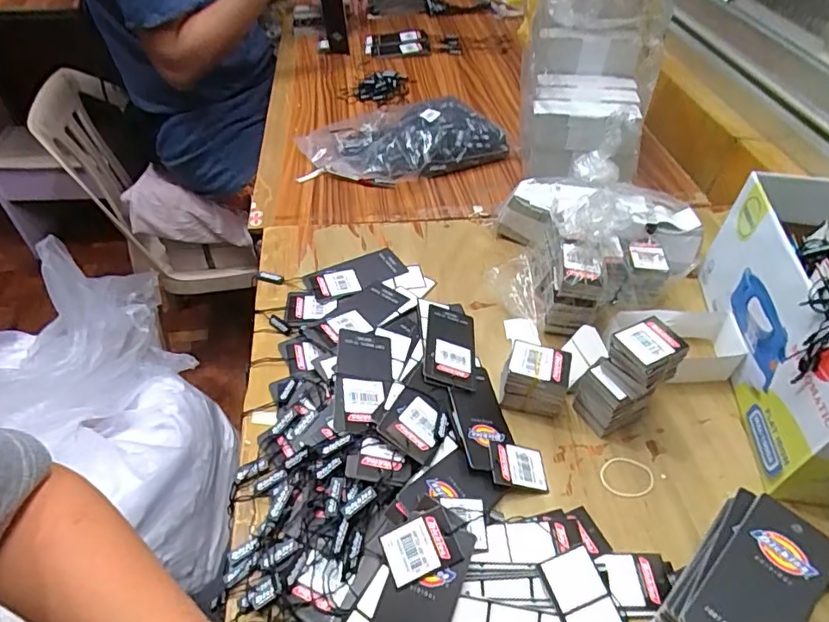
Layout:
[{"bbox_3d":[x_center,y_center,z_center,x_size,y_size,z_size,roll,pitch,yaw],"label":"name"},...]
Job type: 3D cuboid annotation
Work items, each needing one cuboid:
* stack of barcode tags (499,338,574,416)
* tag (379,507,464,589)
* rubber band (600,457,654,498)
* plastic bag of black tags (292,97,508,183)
[{"bbox_3d":[0.107,0.060,0.471,0.057,0.053,0.038,16,46,10],"label":"stack of barcode tags"},{"bbox_3d":[0.004,0.162,0.368,0.049,0.004,0.036,-24,60,-4],"label":"tag"},{"bbox_3d":[0.175,0.137,0.443,0.043,0.004,0.035,9,46,4],"label":"rubber band"},{"bbox_3d":[-0.015,-0.248,0.761,0.277,0.053,0.137,-12,48,-16],"label":"plastic bag of black tags"}]

